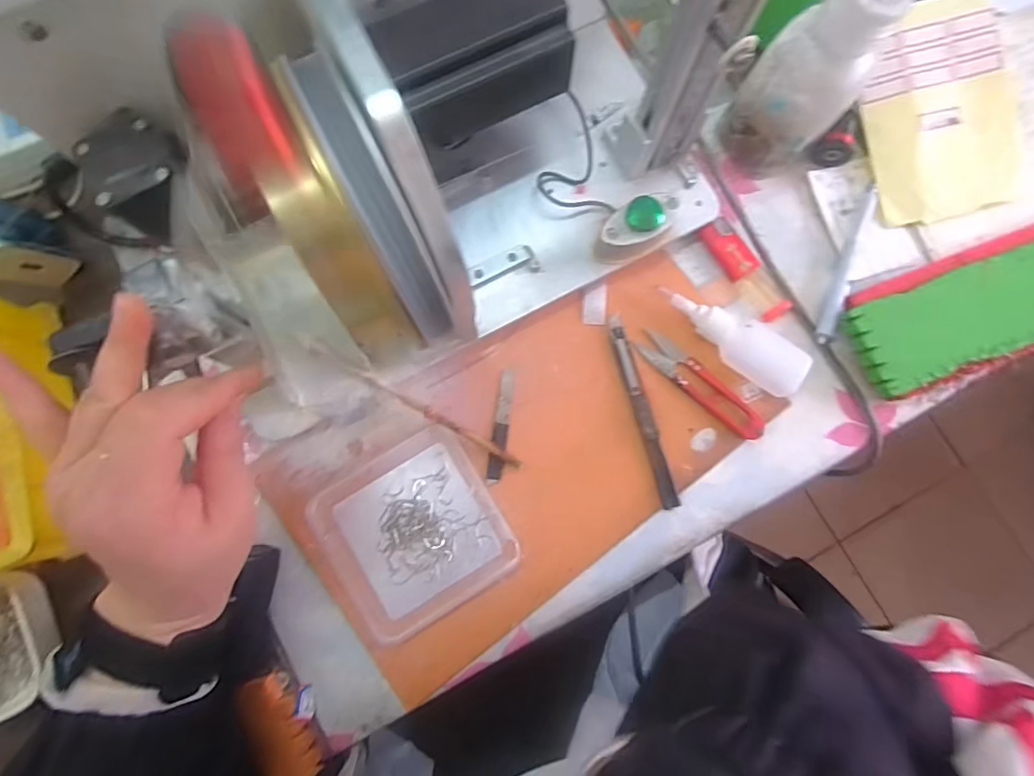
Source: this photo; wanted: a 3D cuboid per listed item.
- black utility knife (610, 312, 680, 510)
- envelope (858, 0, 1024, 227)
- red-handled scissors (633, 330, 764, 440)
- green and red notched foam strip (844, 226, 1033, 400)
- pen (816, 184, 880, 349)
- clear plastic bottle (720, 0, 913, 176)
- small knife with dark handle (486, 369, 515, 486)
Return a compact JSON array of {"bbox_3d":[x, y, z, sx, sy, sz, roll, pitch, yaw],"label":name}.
[{"bbox_3d":[0.086,0.015,0.357,0.011,0.007,0.136,-16,82,-4],"label":"black utility knife"},{"bbox_3d":[0.312,-0.204,0.381,0.108,0.008,0.151,-12,94,6],"label":"envelope"},{"bbox_3d":[0.128,-0.004,0.359,0.100,0.010,0.022,41,82,5],"label":"red-handled scissors"},{"bbox_3d":[0.394,-0.084,0.364,0.349,0.021,0.080,-20,77,-1],"label":"green and red notched foam strip"},{"bbox_3d":[0.238,-0.089,0.373,0.015,0.010,0.127,24,81,3],"label":"pen"},{"bbox_3d":[0.191,-0.202,0.335,0.061,0.118,0.059,-39,84,-7],"label":"clear plastic bottle"},{"bbox_3d":[-0.010,0.026,0.357,0.010,0.004,0.079,8,81,0],"label":"small knife with dark handle"}]

